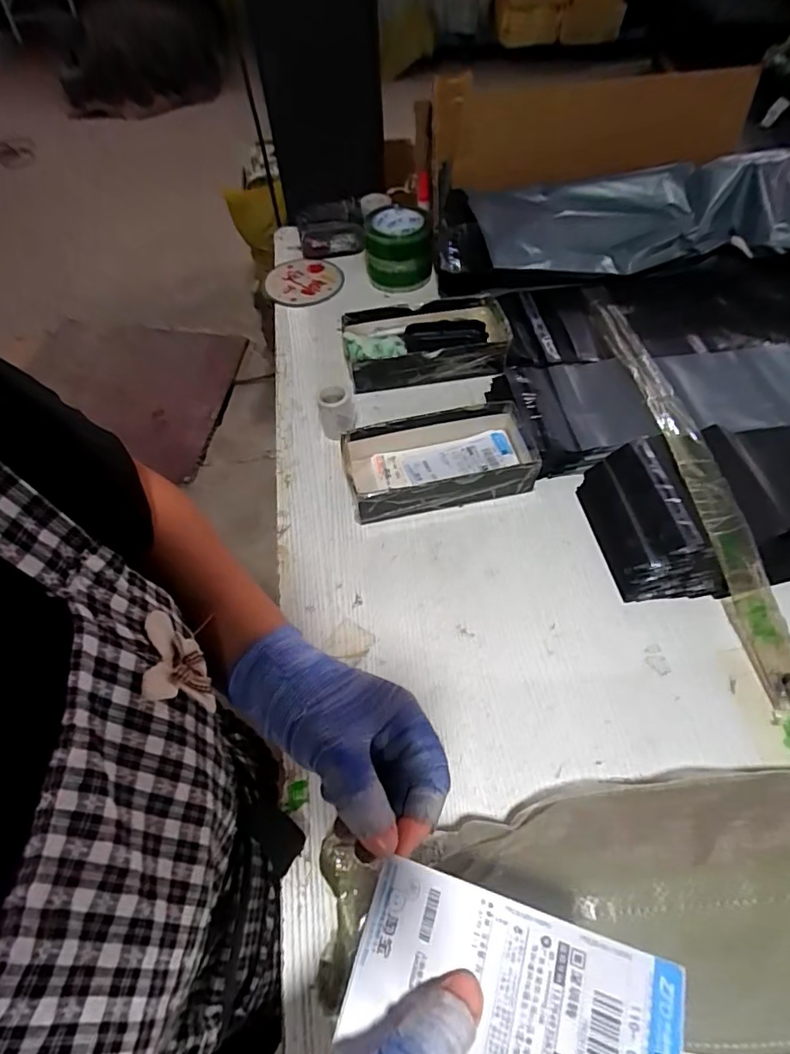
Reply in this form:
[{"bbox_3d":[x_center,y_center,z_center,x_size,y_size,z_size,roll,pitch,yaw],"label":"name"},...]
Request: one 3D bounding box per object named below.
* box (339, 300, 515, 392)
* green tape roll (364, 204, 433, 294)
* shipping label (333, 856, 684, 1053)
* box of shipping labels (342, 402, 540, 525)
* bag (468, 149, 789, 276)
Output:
[{"bbox_3d":[0.044,-0.264,0.747,0.222,0.047,0.118,-7,57,-2],"label":"box"},{"bbox_3d":[0.006,-0.449,0.847,0.106,0.083,0.112,-2,57,2],"label":"green tape roll"},{"bbox_3d":[0.042,0.196,0.213,0.129,0.014,0.074,2,44,30],"label":"shipping label"},{"bbox_3d":[0.056,-0.081,0.630,0.228,0.052,0.118,-11,57,-4],"label":"box of shipping labels"},{"bbox_3d":[0.513,-0.489,0.817,0.766,0.096,0.260,1,57,4],"label":"bag"}]

